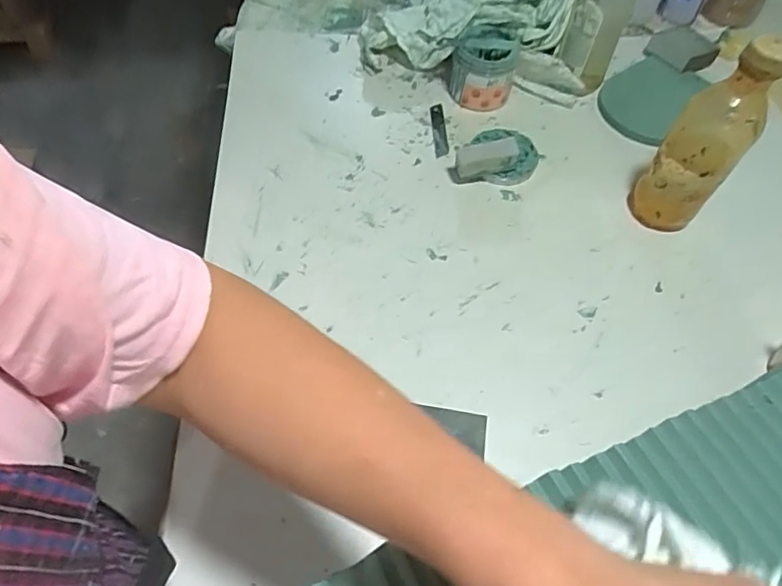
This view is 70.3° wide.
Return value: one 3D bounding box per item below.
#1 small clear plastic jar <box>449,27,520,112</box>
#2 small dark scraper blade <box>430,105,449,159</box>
[{"bbox_3d":[0.117,-0.283,0.707,0.079,0.076,0.072,1,57,-2],"label":"small clear plastic jar"},{"bbox_3d":[0.061,-0.208,0.702,0.018,0.005,0.101,0,57,-3],"label":"small dark scraper blade"}]

